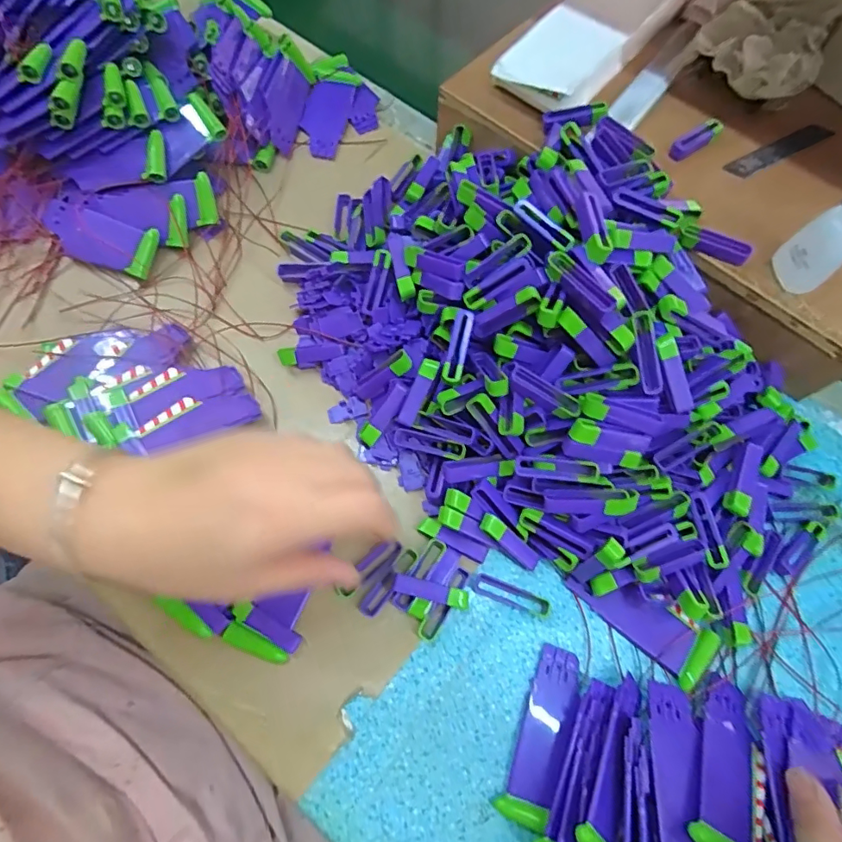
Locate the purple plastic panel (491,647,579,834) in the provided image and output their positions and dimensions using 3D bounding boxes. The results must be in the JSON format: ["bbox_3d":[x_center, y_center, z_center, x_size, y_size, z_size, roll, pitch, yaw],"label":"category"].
[{"bbox_3d":[0.069,0.176,0.284,0.026,0.010,0.089,23,70,6],"label":"purple plastic panel"}]

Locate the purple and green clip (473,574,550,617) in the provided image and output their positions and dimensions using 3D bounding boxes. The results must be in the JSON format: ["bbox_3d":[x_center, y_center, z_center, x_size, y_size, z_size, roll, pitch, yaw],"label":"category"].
[{"bbox_3d":[0.056,0.107,0.309,0.047,0.008,0.012,20,69,5],"label":"purple and green clip"}]

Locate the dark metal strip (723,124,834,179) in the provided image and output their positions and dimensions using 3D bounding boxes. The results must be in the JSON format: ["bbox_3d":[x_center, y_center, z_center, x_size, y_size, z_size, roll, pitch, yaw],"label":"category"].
[{"bbox_3d":[0.267,-0.201,0.372,0.095,0.004,0.016,-27,72,-12],"label":"dark metal strip"}]

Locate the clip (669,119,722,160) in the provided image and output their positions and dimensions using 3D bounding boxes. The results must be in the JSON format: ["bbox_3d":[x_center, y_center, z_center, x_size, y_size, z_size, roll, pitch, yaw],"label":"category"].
[{"bbox_3d":[0.203,-0.207,0.368,0.048,0.011,0.012,-34,74,-14],"label":"clip"}]

